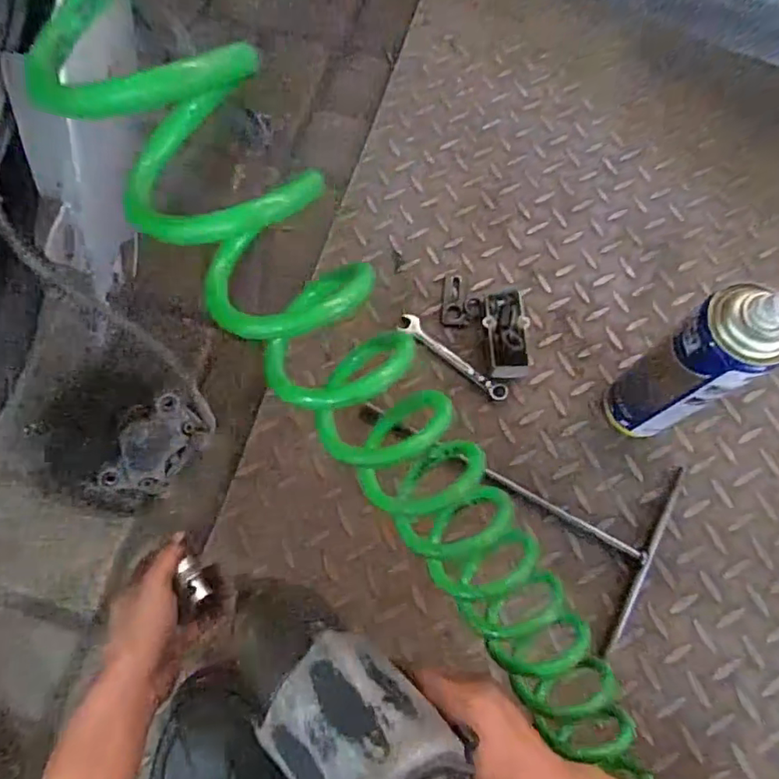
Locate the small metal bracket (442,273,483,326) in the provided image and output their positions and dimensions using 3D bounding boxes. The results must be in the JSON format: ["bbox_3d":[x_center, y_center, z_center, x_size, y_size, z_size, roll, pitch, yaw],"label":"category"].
[{"bbox_3d":[0.079,-0.098,0.608,0.041,0.004,0.062,5,71,3],"label":"small metal bracket"}]

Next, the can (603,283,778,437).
[{"bbox_3d":[0.242,-0.013,0.463,0.054,0.223,0.070,-33,74,-9],"label":"can"}]

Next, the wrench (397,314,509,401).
[{"bbox_3d":[0.066,-0.035,0.586,0.138,0.013,0.023,38,76,13],"label":"wrench"}]

